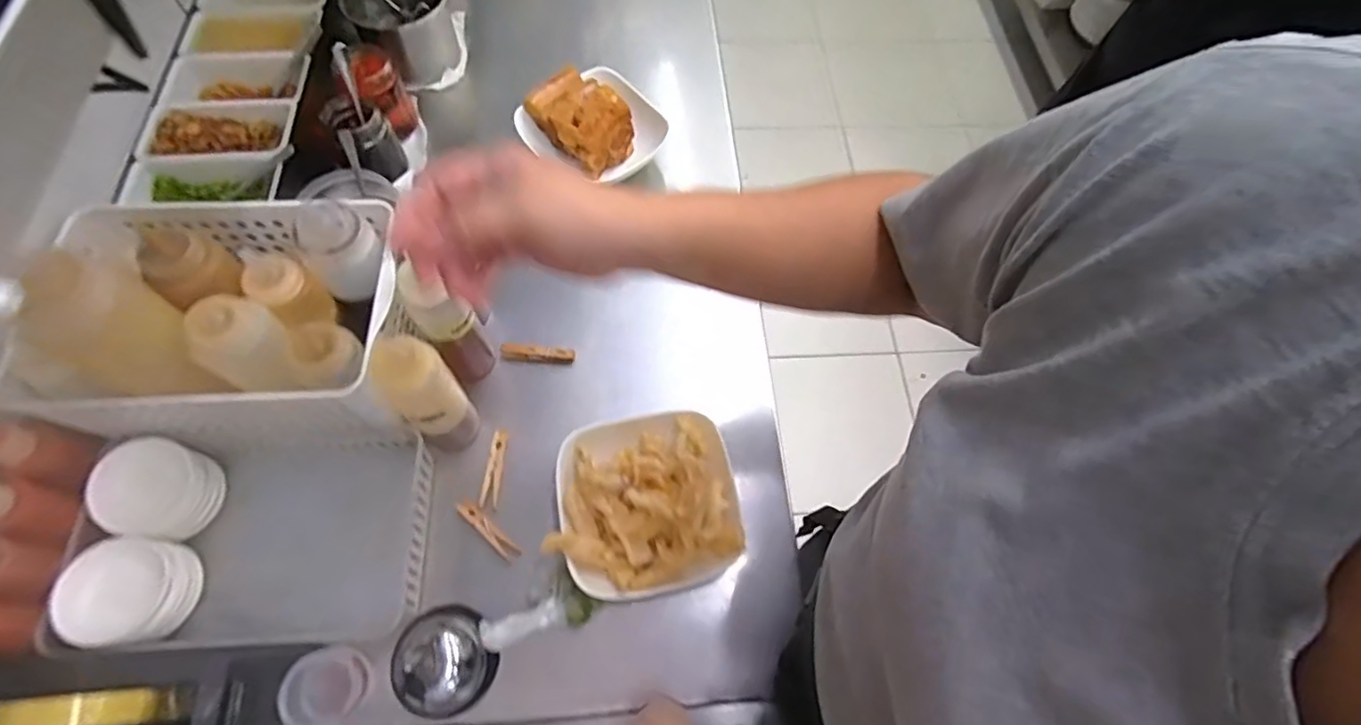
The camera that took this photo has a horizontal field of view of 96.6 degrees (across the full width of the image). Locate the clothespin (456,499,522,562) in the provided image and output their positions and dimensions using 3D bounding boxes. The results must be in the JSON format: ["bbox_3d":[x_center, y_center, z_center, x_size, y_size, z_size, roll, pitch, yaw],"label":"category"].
[{"bbox_3d":[-0.170,0.147,0.535,0.074,0.016,0.014,39,68,15],"label":"clothespin"}]

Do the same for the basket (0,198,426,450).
[{"bbox_3d":[-0.358,-0.043,0.485,0.251,0.204,0.185,-2,64,-4],"label":"basket"}]

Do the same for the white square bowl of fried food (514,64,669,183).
[{"bbox_3d":[-0.102,-0.272,0.695,0.123,0.065,0.144,41,69,16],"label":"white square bowl of fried food"}]

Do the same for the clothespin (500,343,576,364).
[{"bbox_3d":[-0.142,-0.009,0.603,0.072,0.010,0.015,3,64,-2],"label":"clothespin"}]

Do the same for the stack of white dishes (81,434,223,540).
[{"bbox_3d":[-0.427,0.107,0.502,0.069,0.066,0.075,20,65,7],"label":"stack of white dishes"}]

